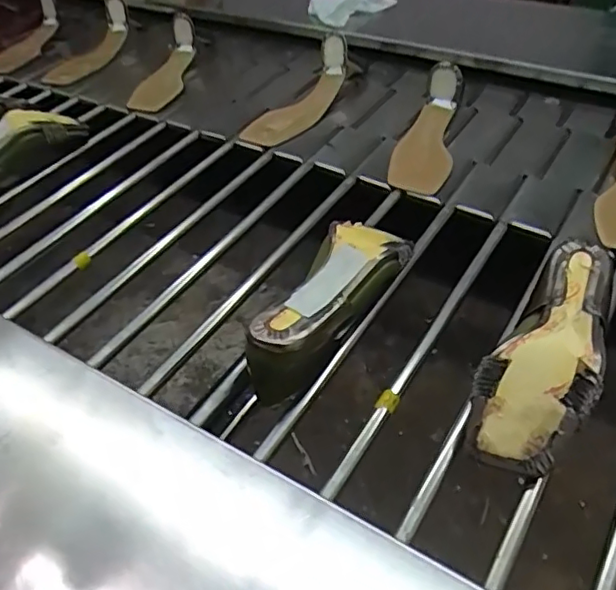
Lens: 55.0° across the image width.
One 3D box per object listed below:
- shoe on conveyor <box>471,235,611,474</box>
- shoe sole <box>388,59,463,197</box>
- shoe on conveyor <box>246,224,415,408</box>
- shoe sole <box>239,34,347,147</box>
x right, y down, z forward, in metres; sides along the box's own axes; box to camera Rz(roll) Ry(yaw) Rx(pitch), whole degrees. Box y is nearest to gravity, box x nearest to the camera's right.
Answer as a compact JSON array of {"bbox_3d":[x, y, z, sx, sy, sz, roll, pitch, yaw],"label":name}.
[{"bbox_3d":[0.208,0.048,0.497,0.089,0.069,0.216,24,49,31],"label":"shoe on conveyor"},{"bbox_3d":[0.159,-0.212,0.782,0.078,0.056,0.208,12,63,17],"label":"shoe sole"},{"bbox_3d":[0.027,0.005,0.558,0.071,0.076,0.212,21,47,29],"label":"shoe on conveyor"},{"bbox_3d":[-0.013,-0.292,0.880,0.074,0.057,0.225,29,70,29],"label":"shoe sole"}]

